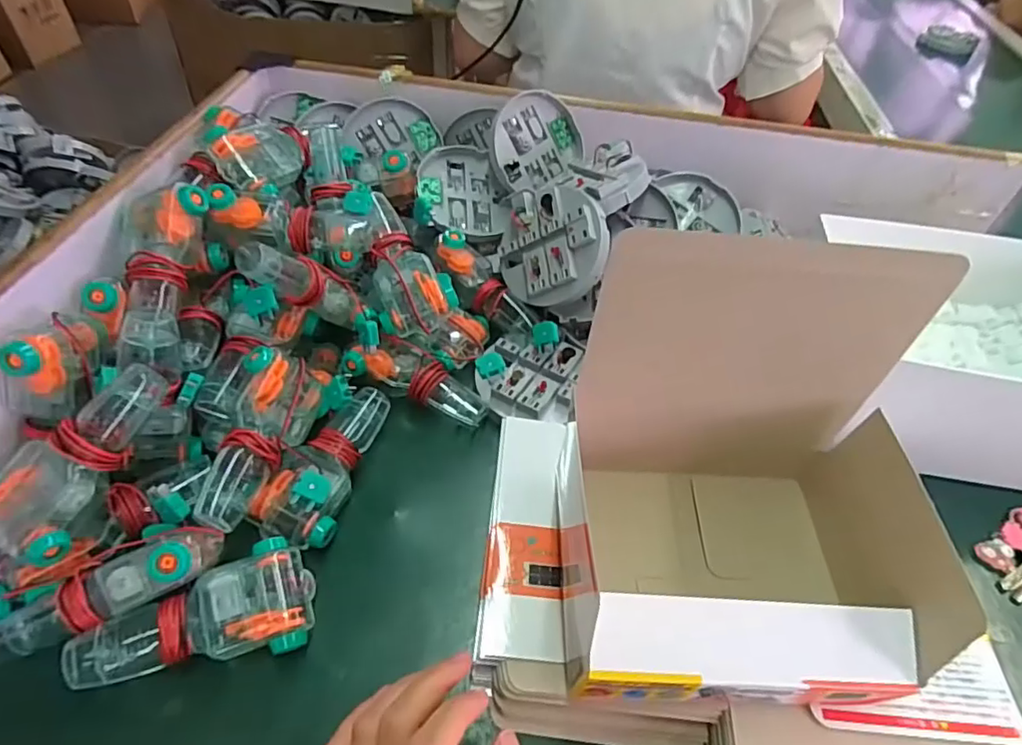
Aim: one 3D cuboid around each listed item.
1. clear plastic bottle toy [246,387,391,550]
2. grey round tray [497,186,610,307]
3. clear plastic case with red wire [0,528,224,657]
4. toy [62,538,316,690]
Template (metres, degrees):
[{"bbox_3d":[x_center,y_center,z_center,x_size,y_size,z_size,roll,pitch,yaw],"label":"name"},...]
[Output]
[{"bbox_3d":[-0.127,0.061,0.413,0.053,0.032,0.127,20,50,12],"label":"clear plastic bottle toy"},{"bbox_3d":[0.031,-0.108,0.500,0.102,0.097,0.020,-2,-2,37],"label":"grey round tray"},{"bbox_3d":[-0.231,0.127,0.333,0.119,0.037,0.029,-26,53,-3],"label":"clear plastic case with red wire"},{"bbox_3d":[-0.183,0.143,0.347,0.123,0.045,0.059,-8,50,-12],"label":"toy"}]

